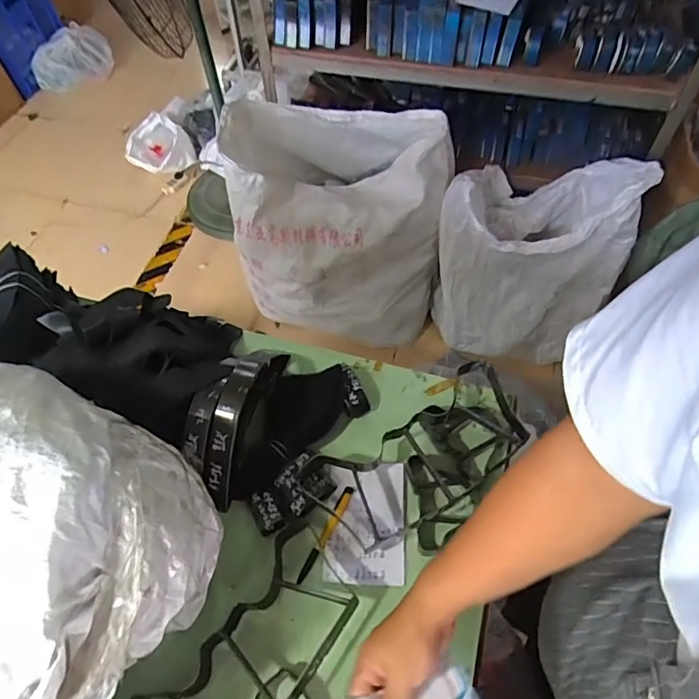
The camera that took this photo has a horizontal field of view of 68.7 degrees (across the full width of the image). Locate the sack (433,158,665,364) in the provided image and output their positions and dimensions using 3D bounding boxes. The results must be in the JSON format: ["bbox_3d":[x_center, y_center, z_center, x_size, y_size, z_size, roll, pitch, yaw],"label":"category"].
[{"bbox_3d":[0.507,-0.259,1.485,0.489,0.603,0.321,5,58,7],"label":"sack"}]

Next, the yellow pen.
[{"bbox_3d":[-0.031,0.243,0.676,0.015,0.013,0.135,22,61,17],"label":"yellow pen"}]

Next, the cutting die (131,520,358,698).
[{"bbox_3d":[-0.113,0.348,0.581,0.136,0.066,0.296,34,66,23],"label":"cutting die"}]

